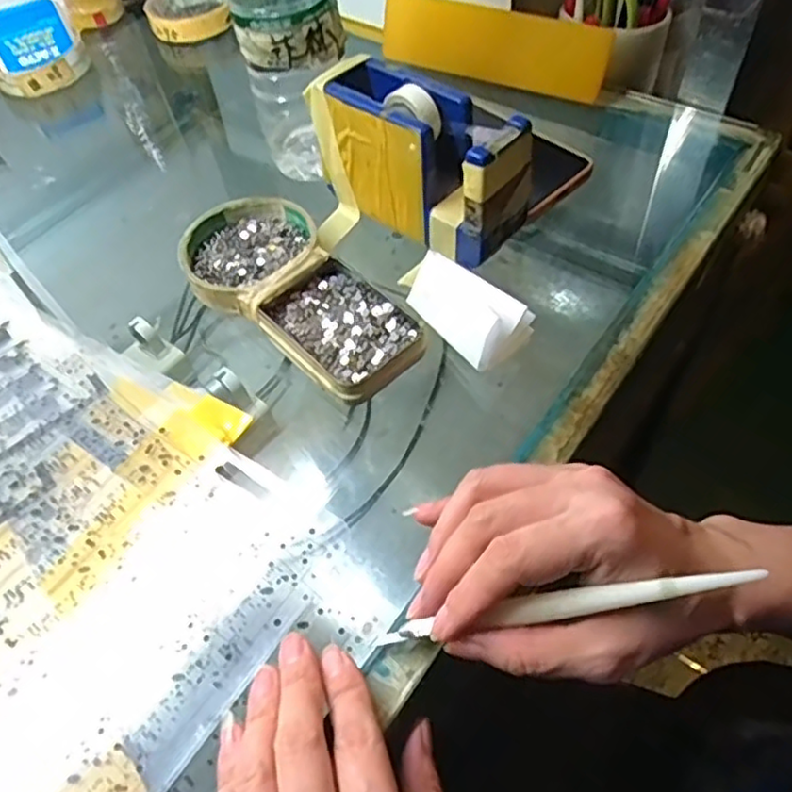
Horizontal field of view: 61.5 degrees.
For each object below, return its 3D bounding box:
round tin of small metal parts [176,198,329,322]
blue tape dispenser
[{"bbox_3d":[-0.089,-0.088,0.407,0.082,0.014,0.084,-3,54,4],"label":"round tin of small metal parts"},{"bbox_3d":[0.013,-0.142,0.396,0.132,0.072,0.049,31,63,25],"label":"blue tape dispenser"}]

